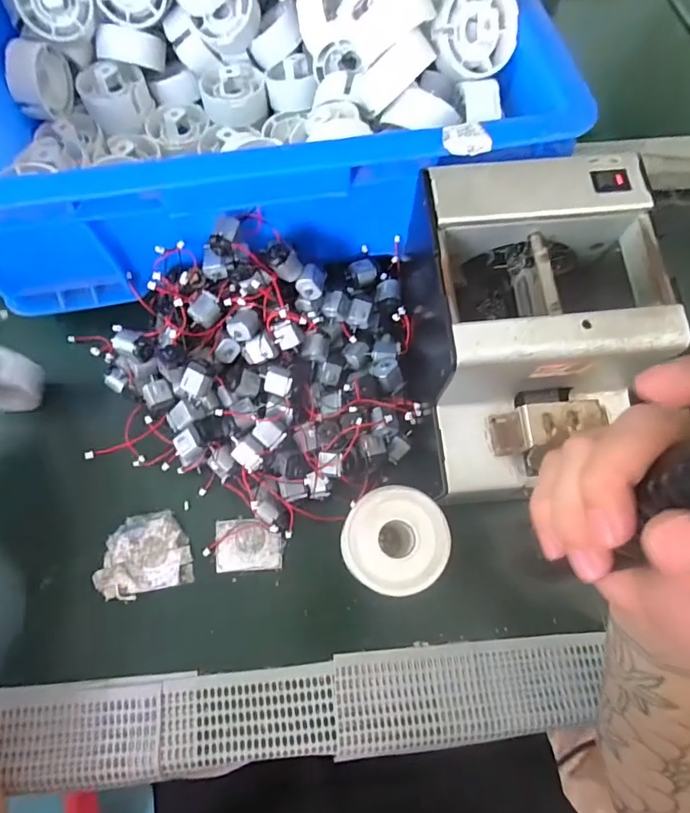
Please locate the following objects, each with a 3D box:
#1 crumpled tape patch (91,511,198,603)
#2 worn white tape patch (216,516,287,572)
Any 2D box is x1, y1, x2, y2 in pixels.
[{"bbox_3d":[-0.143,0.105,0.356,0.064,0.008,0.052,-10,70,-5],"label":"crumpled tape patch"},{"bbox_3d":[-0.068,0.099,0.361,0.047,0.005,0.035,-4,69,-2],"label":"worn white tape patch"}]

